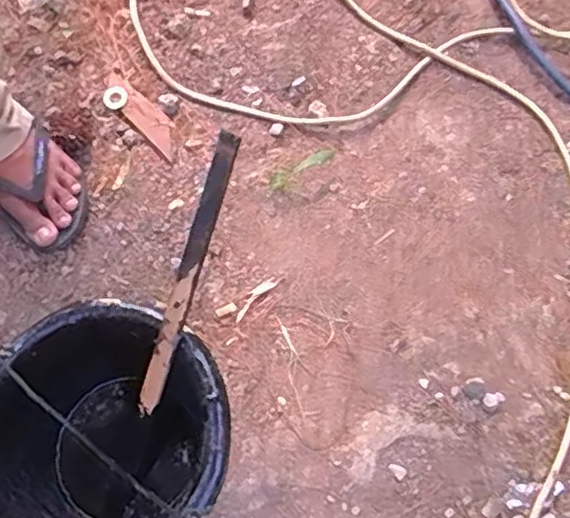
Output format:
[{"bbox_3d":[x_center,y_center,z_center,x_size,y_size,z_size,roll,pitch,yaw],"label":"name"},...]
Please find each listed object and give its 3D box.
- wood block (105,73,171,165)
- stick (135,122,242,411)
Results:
[{"bbox_3d":[-0.197,-0.196,0.871,0.145,0.016,0.045,41,76,13],"label":"wood block"},{"bbox_3d":[-0.092,0.022,0.588,0.021,0.011,0.286,24,110,8],"label":"stick"}]

